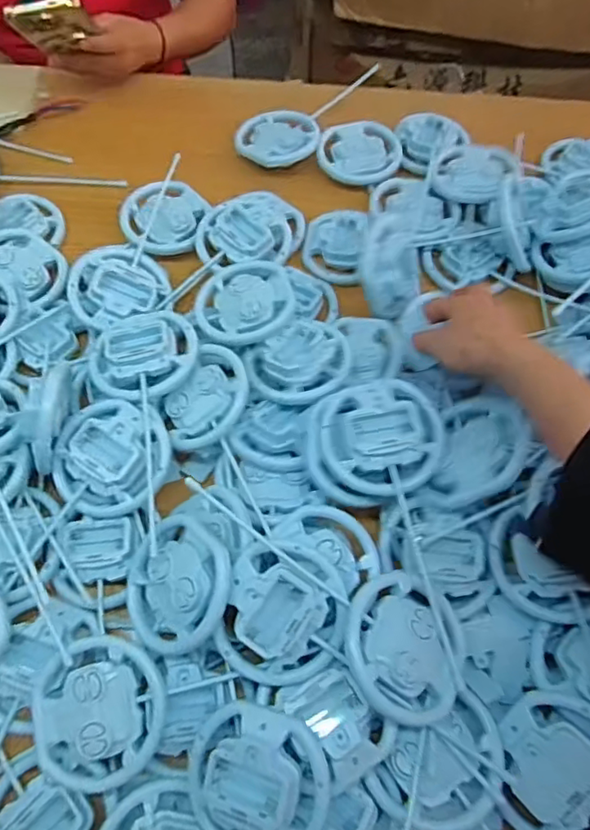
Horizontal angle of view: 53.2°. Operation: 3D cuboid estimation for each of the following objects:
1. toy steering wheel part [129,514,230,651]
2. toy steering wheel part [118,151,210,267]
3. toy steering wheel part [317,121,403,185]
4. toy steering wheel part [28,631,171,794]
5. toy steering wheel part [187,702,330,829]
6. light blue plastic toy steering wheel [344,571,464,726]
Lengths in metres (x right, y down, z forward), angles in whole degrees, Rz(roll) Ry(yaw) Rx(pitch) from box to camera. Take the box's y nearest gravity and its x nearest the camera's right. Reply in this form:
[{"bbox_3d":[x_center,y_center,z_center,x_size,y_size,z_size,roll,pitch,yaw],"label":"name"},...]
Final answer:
[{"bbox_3d":[-0.092,0.130,0.459,0.098,0.016,0.095,-34,62,22],"label":"toy steering wheel part"},{"bbox_3d":[-0.152,-0.227,0.664,0.108,0.026,0.105,-33,70,-15],"label":"toy steering wheel part"},{"bbox_3d":[0.080,-0.323,0.726,0.101,0.014,0.102,1,65,-1],"label":"toy steering wheel part"},{"bbox_3d":[-0.147,0.222,0.444,0.095,0.031,0.100,1,65,-1],"label":"toy steering wheel part"},{"bbox_3d":[-0.026,0.254,0.407,0.093,0.044,0.102,1,65,-1],"label":"toy steering wheel part"},{"bbox_3d":[0.080,0.170,0.438,0.096,0.017,0.096,11,57,-18],"label":"light blue plastic toy steering wheel"}]

